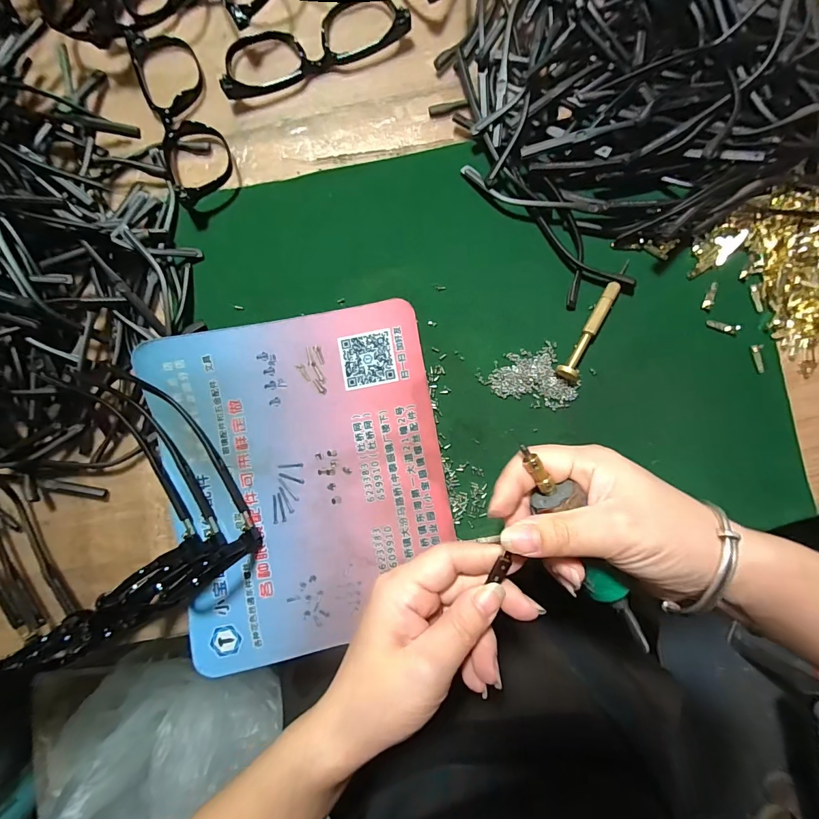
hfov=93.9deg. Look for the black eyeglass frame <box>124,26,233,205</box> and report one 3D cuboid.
[{"bbox_3d":[-0.167,-0.216,0.278,0.047,0.021,0.142,-20,88,1],"label":"black eyeglass frame"}]

